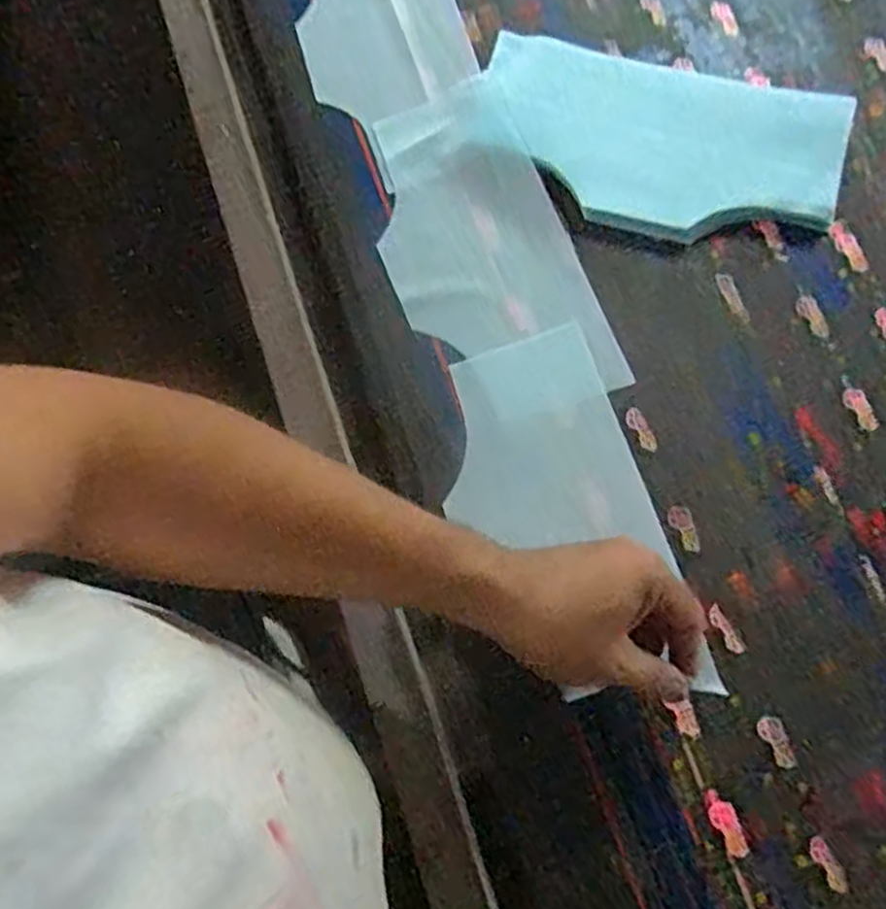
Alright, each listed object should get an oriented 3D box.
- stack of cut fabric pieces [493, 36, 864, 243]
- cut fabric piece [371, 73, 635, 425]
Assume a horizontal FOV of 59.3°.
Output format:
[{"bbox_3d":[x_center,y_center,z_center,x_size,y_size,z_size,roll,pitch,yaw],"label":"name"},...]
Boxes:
[{"bbox_3d":[0.164,-0.242,0.602,0.275,0.020,0.145,18,73,7],"label":"stack of cut fabric pieces"},{"bbox_3d":[0.026,-0.157,0.599,0.135,0.008,0.273,-22,75,0],"label":"cut fabric piece"}]

